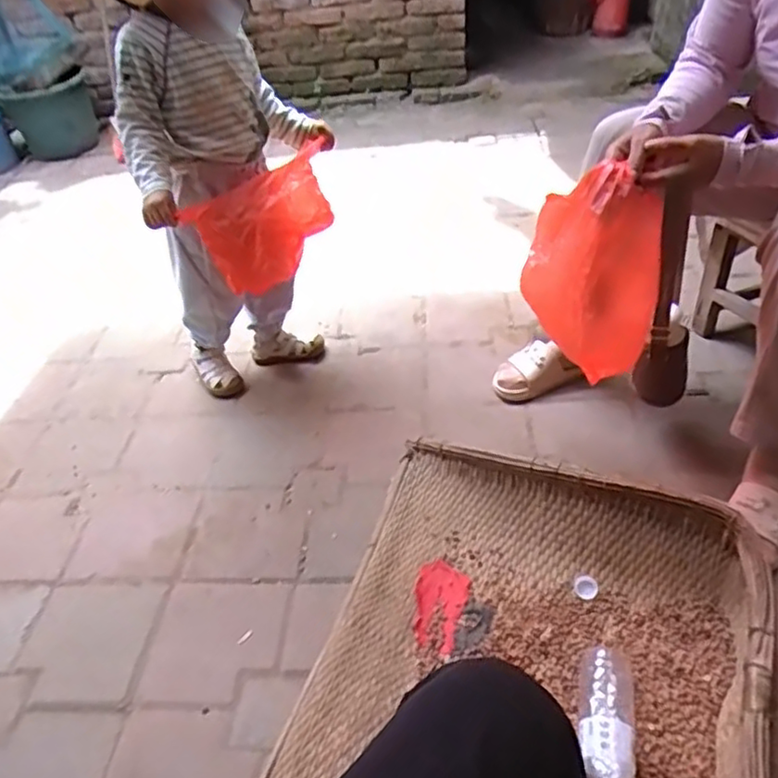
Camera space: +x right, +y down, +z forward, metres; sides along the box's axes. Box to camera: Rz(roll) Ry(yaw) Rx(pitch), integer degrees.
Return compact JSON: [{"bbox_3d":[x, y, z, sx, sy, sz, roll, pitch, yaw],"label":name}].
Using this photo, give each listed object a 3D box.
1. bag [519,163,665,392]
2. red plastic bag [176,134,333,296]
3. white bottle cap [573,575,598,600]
[{"bbox_3d":[0.291,-0.162,0.959,0.185,0.262,0.139,8,44,18],"label":"bag"},{"bbox_3d":[-0.225,-0.292,1.243,0.309,0.213,0.084,-32,47,-25],"label":"red plastic bag"},{"bbox_3d":[0.284,0.287,0.960,0.033,0.009,0.033,-4,39,3],"label":"white bottle cap"}]

